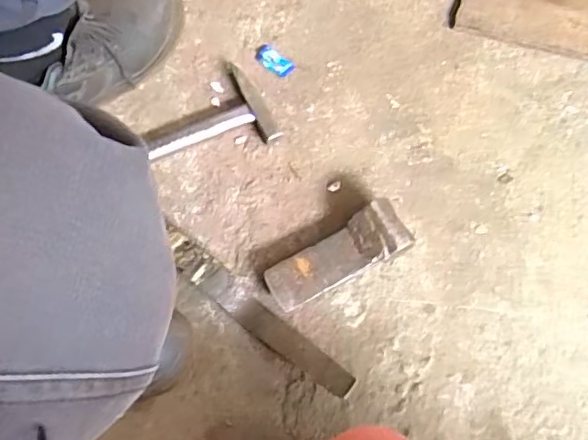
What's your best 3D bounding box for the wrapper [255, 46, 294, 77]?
[{"bbox_3d":[-0.026,-0.199,0.717,0.052,0.004,0.025,40,74,16],"label":"wrapper"}]

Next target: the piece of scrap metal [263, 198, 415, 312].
[{"bbox_3d":[0.044,0.039,0.604,0.151,0.045,0.056,-27,70,-9],"label":"piece of scrap metal"}]

